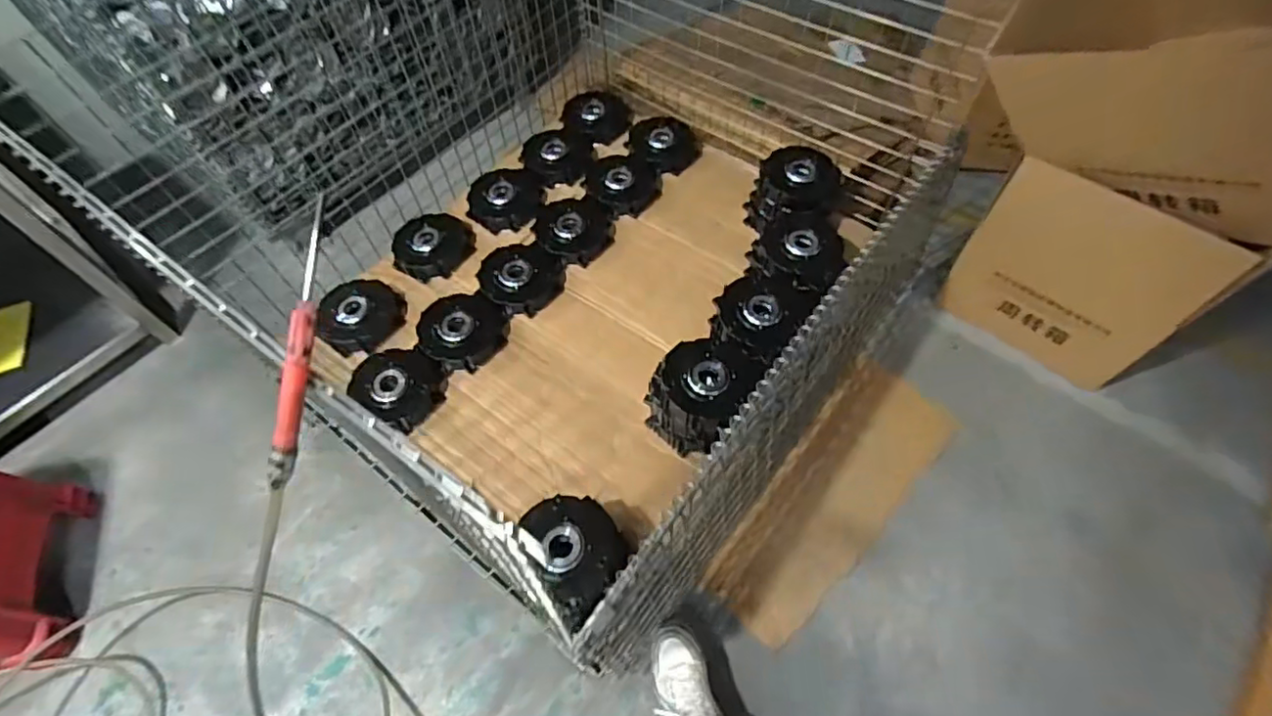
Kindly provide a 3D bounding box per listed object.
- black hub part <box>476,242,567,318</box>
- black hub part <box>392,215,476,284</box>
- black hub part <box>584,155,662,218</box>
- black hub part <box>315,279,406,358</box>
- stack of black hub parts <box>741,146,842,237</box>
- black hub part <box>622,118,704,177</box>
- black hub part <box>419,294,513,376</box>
[{"bbox_3d":[-0.265,-0.195,1.405,0.185,0.043,0.185,-1,59,2],"label":"black hub part"},{"bbox_3d":[-0.490,-0.272,1.471,0.182,0.036,0.182,-1,59,2],"label":"black hub part"},{"bbox_3d":[-0.030,-0.448,1.535,0.189,0.077,0.178,-1,59,2],"label":"black hub part"},{"bbox_3d":[-0.618,-0.098,1.363,0.179,0.039,0.181,-1,62,2],"label":"black hub part"},{"bbox_3d":[0.369,-0.384,1.432,0.203,0.140,0.210,25,63,16],"label":"stack of black hub parts"},{"bbox_3d":[0.075,-0.560,1.610,0.196,0.071,0.160,-11,59,-4],"label":"black hub part"},{"bbox_3d":[-0.380,-0.062,1.334,0.173,0.056,0.180,37,67,21],"label":"black hub part"}]

